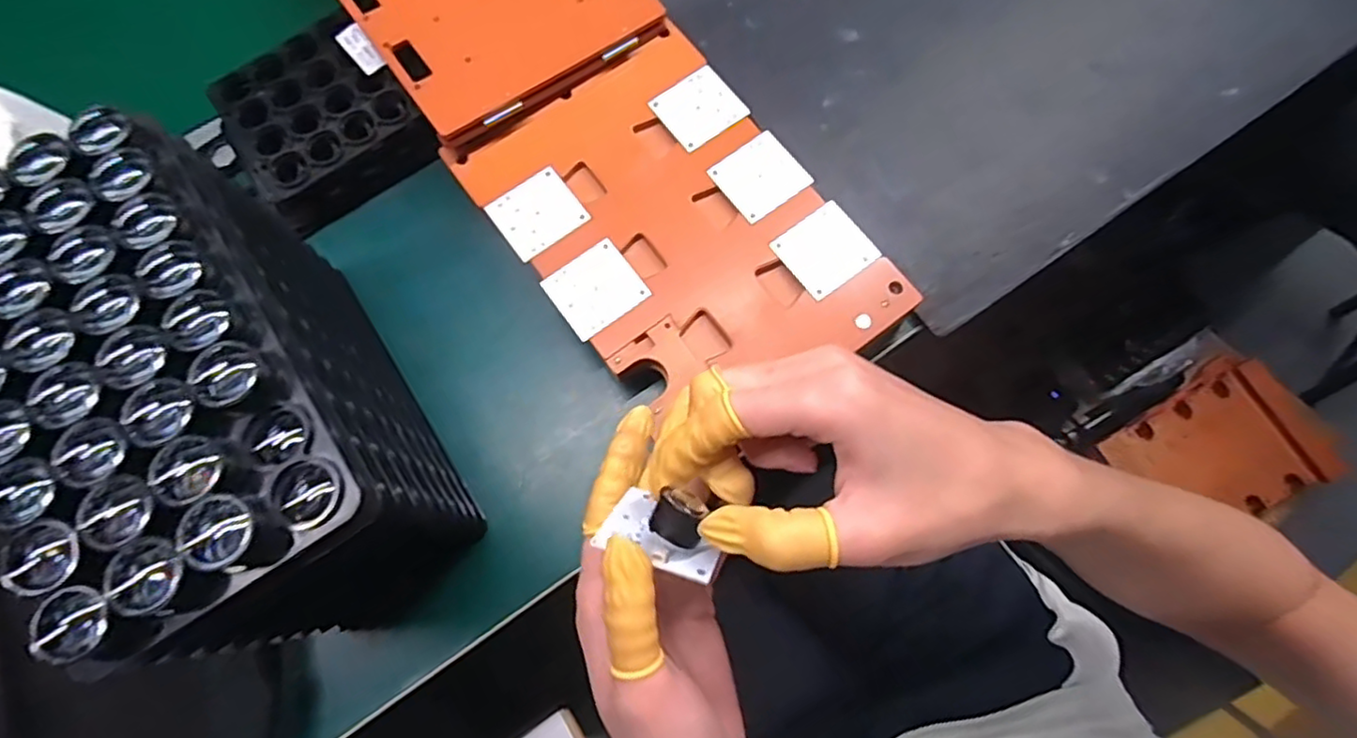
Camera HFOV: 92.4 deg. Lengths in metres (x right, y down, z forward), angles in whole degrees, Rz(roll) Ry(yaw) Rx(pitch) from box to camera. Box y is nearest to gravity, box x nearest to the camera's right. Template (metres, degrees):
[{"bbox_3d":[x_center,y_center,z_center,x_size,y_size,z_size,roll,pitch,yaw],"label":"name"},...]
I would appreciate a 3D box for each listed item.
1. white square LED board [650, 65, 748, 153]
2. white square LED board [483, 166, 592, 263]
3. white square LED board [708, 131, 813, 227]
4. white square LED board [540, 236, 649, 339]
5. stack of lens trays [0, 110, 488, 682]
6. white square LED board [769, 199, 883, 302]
[{"bbox_3d":[0.013,-0.162,0.402,0.047,0.004,0.042,-35,78,-8],"label":"white square LED board"},{"bbox_3d":[-0.083,-0.093,0.385,0.048,0.004,0.045,-36,78,-8],"label":"white square LED board"},{"bbox_3d":[0.049,-0.115,0.389,0.046,0.005,0.045,-34,78,-8],"label":"white square LED board"},{"bbox_3d":[-0.047,-0.046,0.370,0.047,0.004,0.044,-37,78,-8],"label":"white square LED board"},{"bbox_3d":[-0.195,0.018,0.302,0.096,0.173,0.191,-34,78,-8],"label":"stack of lens trays"},{"bbox_3d":[0.085,-0.069,0.373,0.047,0.004,0.044,-36,78,-8],"label":"white square LED board"}]

